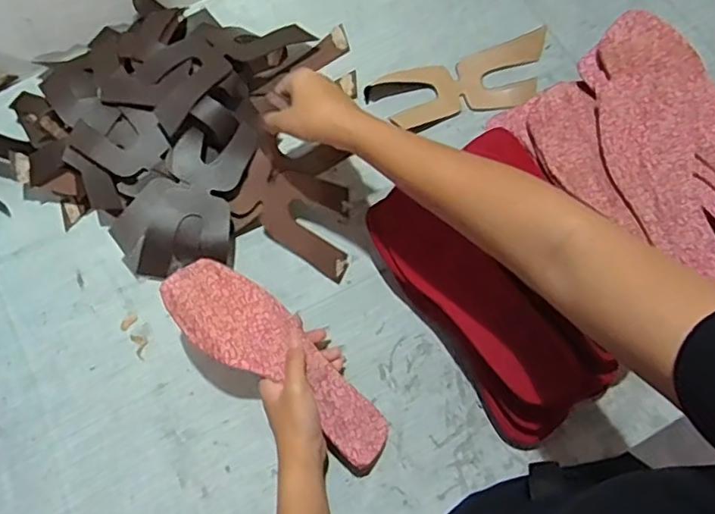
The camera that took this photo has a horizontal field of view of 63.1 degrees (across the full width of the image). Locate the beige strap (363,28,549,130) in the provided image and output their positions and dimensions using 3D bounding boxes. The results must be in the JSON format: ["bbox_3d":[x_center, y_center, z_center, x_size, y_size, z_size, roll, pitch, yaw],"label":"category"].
[{"bbox_3d":[0.129,-0.198,0.667,0.199,0.016,0.079,-18,72,-5],"label":"beige strap"}]

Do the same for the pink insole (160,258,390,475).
[{"bbox_3d":[-0.065,0.092,0.528,0.242,0.010,0.079,42,52,-5],"label":"pink insole"}]

